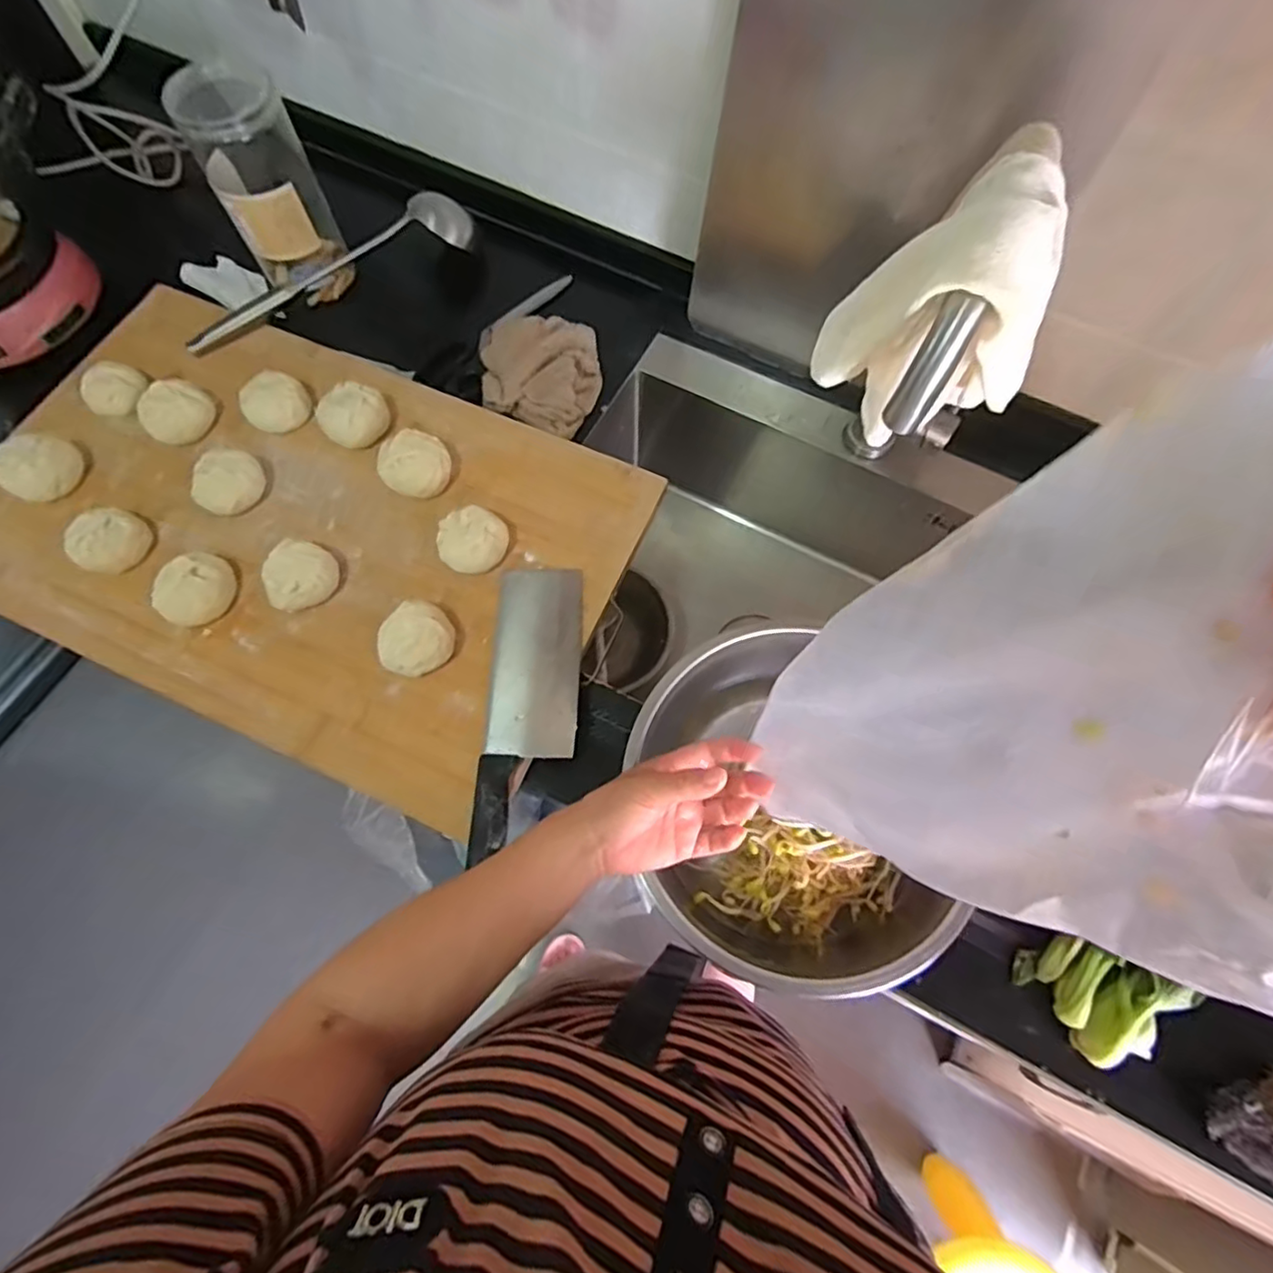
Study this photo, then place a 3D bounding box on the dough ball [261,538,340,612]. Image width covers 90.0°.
[{"bbox_3d":[-0.310,-0.054,0.584,0.048,0.035,0.062,19,75,7],"label":"dough ball"}]

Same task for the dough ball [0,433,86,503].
[{"bbox_3d":[-0.594,-0.169,0.629,0.058,0.042,0.066,24,70,7],"label":"dough ball"}]

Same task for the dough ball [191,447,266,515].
[{"bbox_3d":[-0.397,-0.152,0.620,0.050,0.045,0.066,9,69,2],"label":"dough ball"}]

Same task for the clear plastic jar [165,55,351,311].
[{"bbox_3d":[-0.384,-0.469,0.673,0.099,0.193,0.099,1,69,-1],"label":"clear plastic jar"}]

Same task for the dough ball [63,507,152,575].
[{"bbox_3d":[-0.497,-0.090,0.604,0.055,0.040,0.061,29,71,9],"label":"dough ball"}]

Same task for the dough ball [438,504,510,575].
[{"bbox_3d":[-0.153,-0.088,0.601,0.062,0.037,0.058,0,73,1],"label":"dough ball"}]

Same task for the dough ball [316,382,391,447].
[{"bbox_3d":[-0.285,-0.223,0.647,0.065,0.041,0.054,-25,72,-11],"label":"dough ball"}]

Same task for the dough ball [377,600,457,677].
[{"bbox_3d":[-0.195,0.003,0.564,0.065,0.040,0.057,-42,76,-15],"label":"dough ball"}]

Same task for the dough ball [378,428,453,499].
[{"bbox_3d":[-0.216,-0.168,0.627,0.063,0.042,0.055,-33,74,-13],"label":"dough ball"}]

